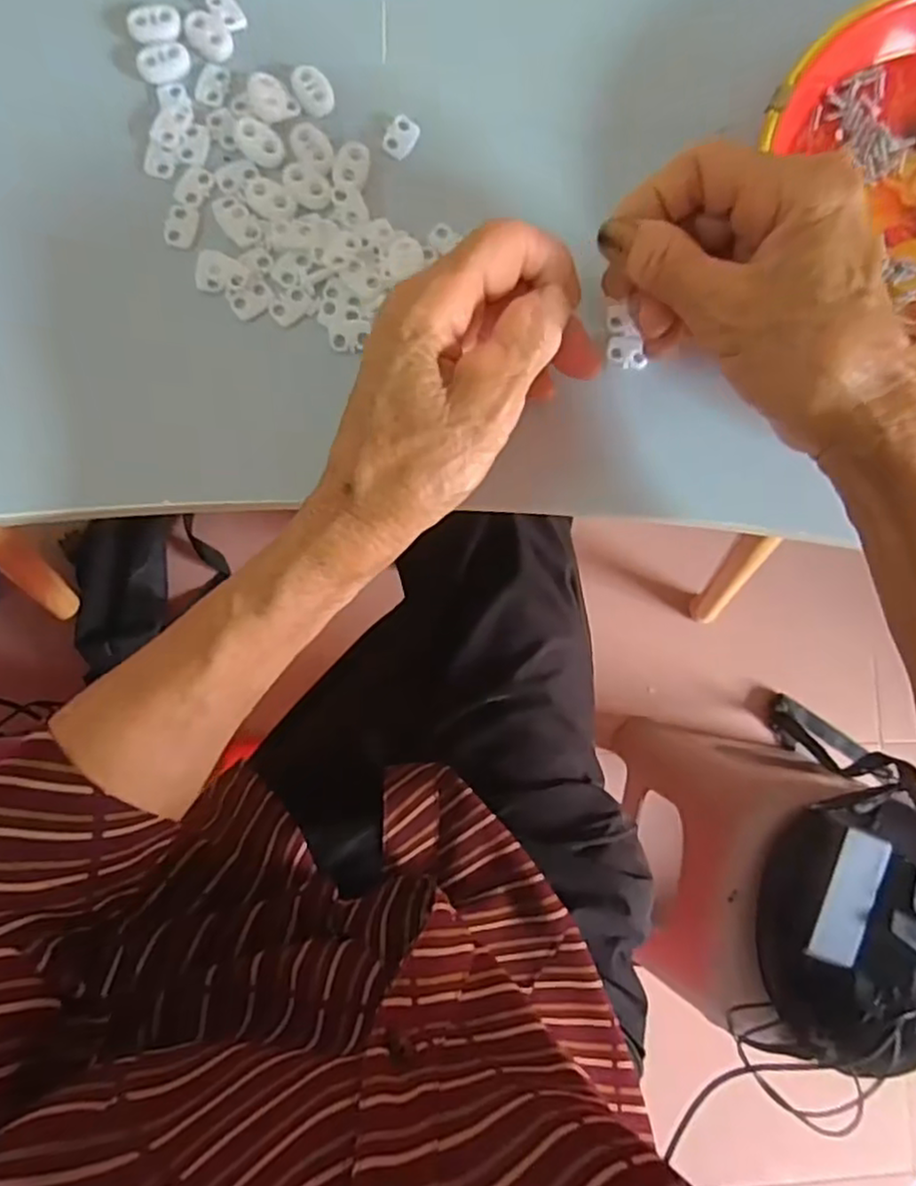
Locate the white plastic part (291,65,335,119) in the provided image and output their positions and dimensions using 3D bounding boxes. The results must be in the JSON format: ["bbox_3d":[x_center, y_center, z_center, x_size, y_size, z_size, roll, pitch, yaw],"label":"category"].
[{"bbox_3d":[-0.063,-0.217,0.297,0.015,0.004,0.022,-22,88,-6],"label":"white plastic part"}]

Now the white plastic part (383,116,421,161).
[{"bbox_3d":[-0.024,-0.200,0.302,0.012,0.004,0.020,30,84,-2],"label":"white plastic part"}]

